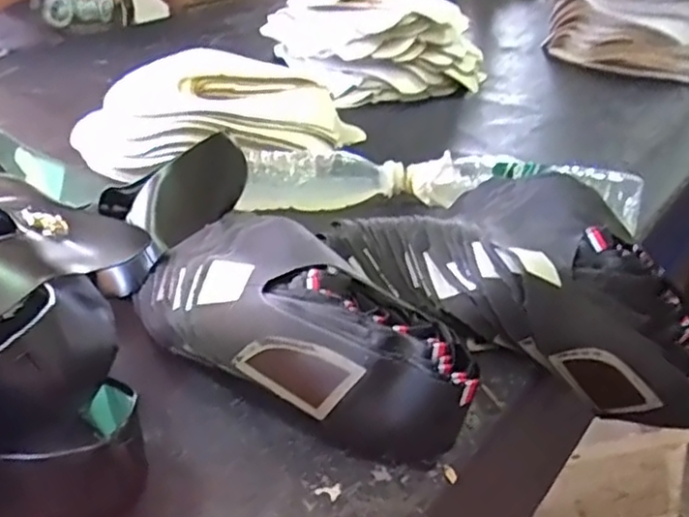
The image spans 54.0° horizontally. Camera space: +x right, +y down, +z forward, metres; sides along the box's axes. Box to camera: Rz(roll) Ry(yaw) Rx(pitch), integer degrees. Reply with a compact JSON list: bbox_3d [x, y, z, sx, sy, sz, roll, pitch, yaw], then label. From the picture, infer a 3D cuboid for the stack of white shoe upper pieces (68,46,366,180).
[{"bbox_3d":[-0.155,-0.175,0.805,0.311,0.094,0.201,9,34,13],"label":"stack of white shoe upper pieces"}]

